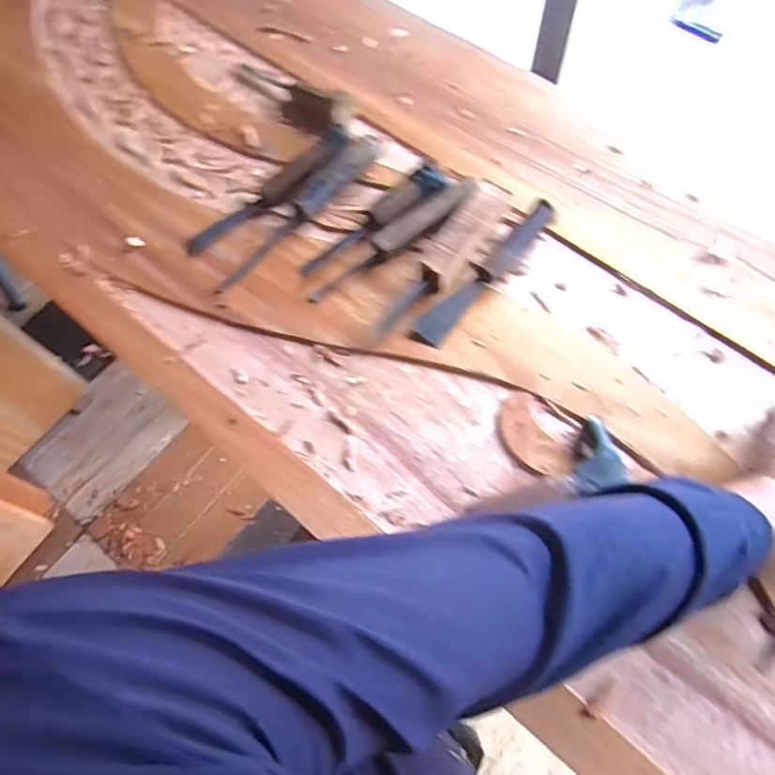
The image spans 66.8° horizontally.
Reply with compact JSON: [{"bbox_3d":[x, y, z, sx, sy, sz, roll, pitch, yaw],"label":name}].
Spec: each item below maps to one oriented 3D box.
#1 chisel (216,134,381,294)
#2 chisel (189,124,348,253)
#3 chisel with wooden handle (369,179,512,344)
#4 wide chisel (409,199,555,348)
[{"bbox_3d":[-0.095,-0.197,0.647,0.027,0.039,0.243,39,73,17],"label":"chisel"},{"bbox_3d":[-0.136,-0.223,0.660,0.212,0.041,0.033,-34,69,-12],"label":"chisel"},{"bbox_3d":[0.059,-0.133,0.614,0.040,0.031,0.214,33,72,15],"label":"chisel with wooden handle"},{"bbox_3d":[0.102,-0.123,0.609,0.030,0.030,0.202,38,73,17],"label":"wide chisel"}]

